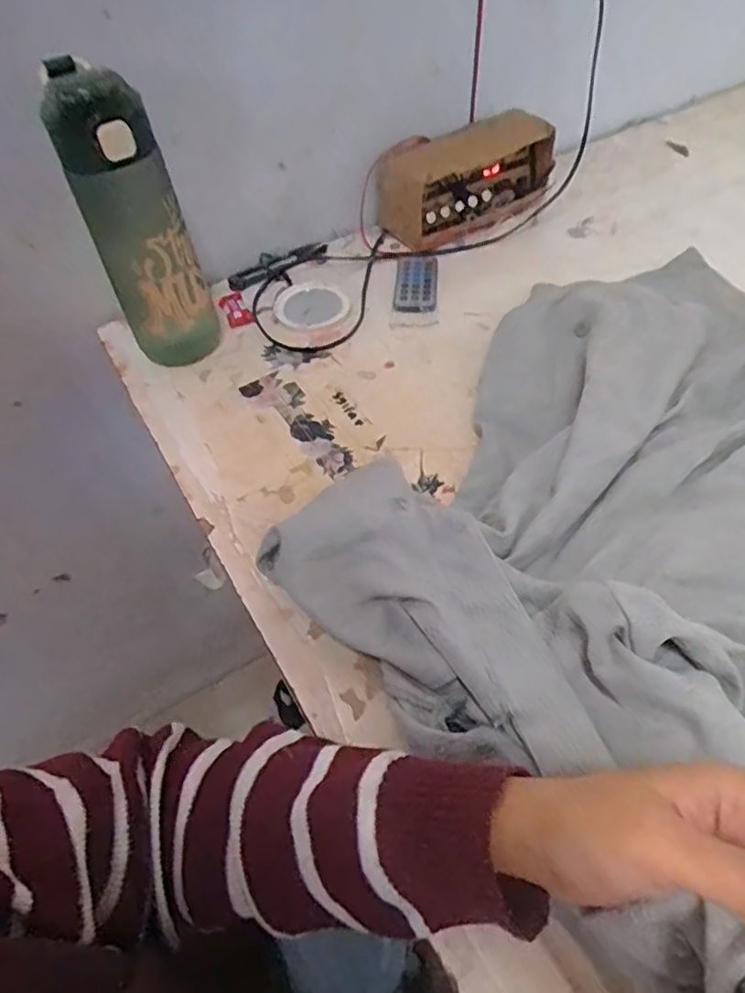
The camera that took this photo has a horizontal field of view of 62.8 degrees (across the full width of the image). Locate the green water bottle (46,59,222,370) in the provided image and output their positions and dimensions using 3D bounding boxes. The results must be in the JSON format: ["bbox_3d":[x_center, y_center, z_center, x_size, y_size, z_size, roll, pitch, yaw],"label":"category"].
[{"bbox_3d":[-0.183,-0.202,0.489,0.074,0.230,0.076,-18,52,-8],"label":"green water bottle"}]

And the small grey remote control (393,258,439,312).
[{"bbox_3d":[0.045,-0.215,0.614,0.043,0.005,0.085,2,52,8],"label":"small grey remote control"}]

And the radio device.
[{"bbox_3d":[0.104,-0.337,0.654,0.187,0.085,0.066,-26,54,-14],"label":"radio device"}]

